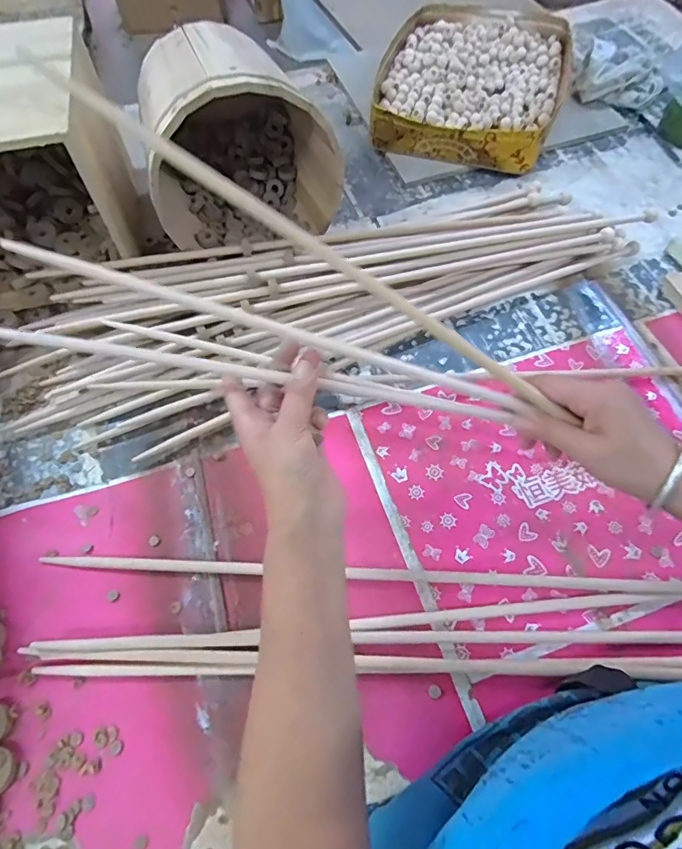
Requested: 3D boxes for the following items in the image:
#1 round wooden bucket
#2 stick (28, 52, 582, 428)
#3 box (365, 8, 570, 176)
[{"bbox_3d":[-0.139,-0.371,0.615,0.224,0.205,0.217,-16,63,-6],"label":"round wooden bucket"},{"bbox_3d":[-0.009,-0.124,0.349,0.439,0.016,0.015,31,65,-10],"label":"stick"},{"bbox_3d":[0.220,-0.582,0.815,0.304,0.066,0.377,17,64,11],"label":"box"}]

